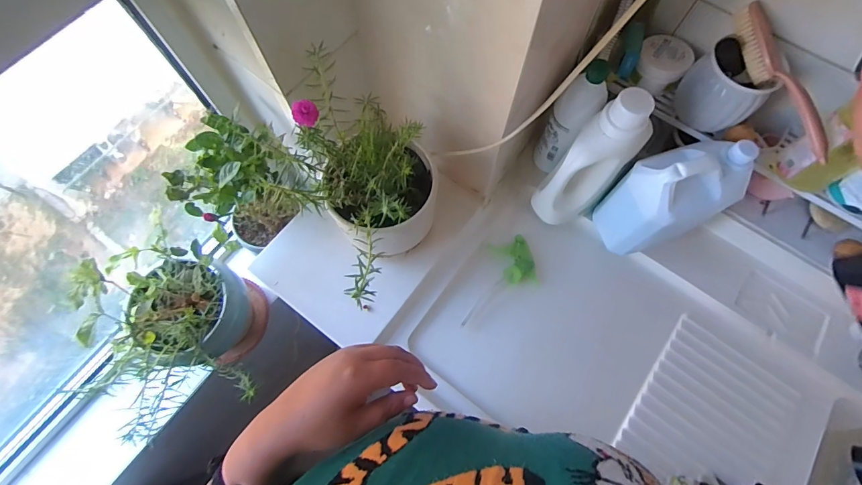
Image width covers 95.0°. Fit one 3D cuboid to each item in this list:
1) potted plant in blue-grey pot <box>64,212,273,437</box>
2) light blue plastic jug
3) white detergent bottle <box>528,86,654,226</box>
[{"bbox_3d":[-0.424,0.149,0.644,0.177,0.361,0.257,3,72,0],"label":"potted plant in blue-grey pot"},{"bbox_3d":[0.361,-0.063,0.616,0.142,0.216,0.097,-18,73,-7],"label":"light blue plastic jug"},{"bbox_3d":[0.246,-0.109,0.607,0.086,0.253,0.129,42,76,12],"label":"white detergent bottle"}]

